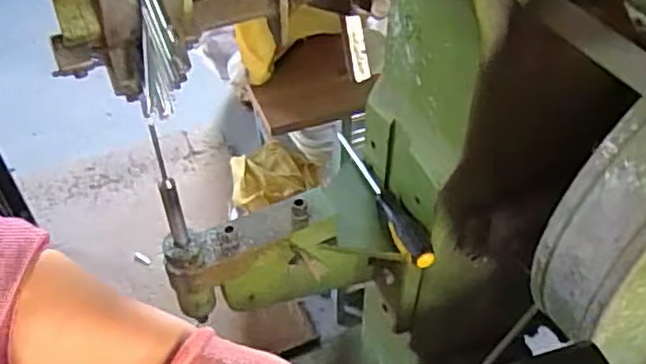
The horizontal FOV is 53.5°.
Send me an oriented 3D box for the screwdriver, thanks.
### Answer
[{"bbox_3d":[0.063,0.014,0.753,0.032,0.030,0.229,-20,51,-16],"label":"screwdriver"}]

